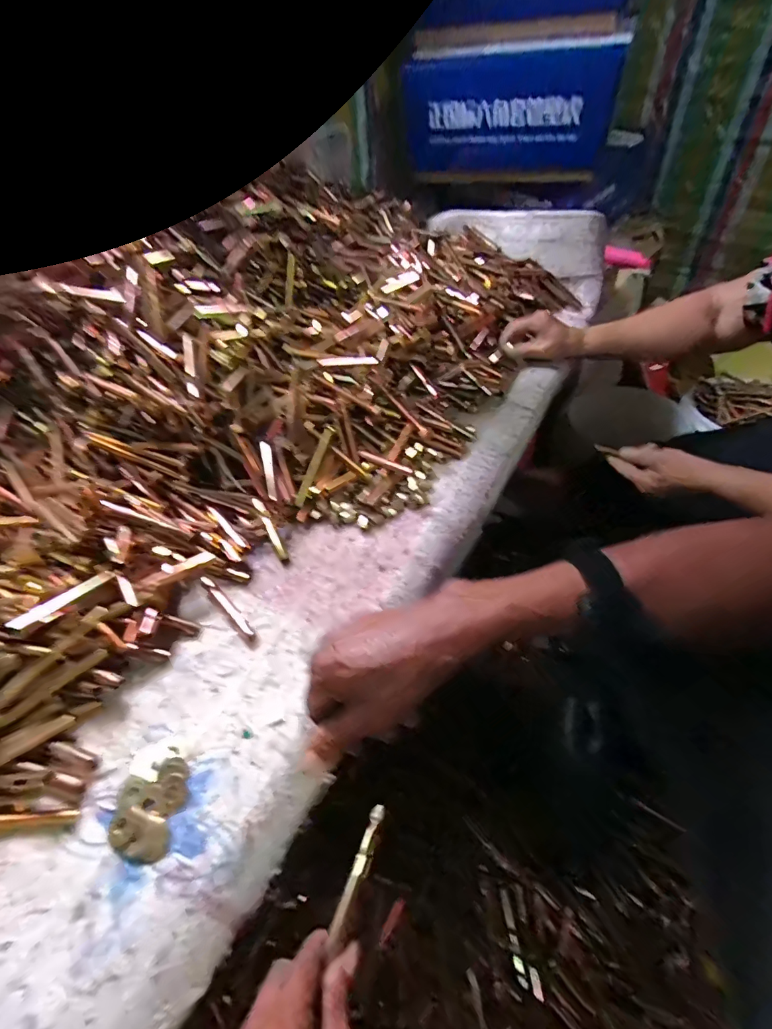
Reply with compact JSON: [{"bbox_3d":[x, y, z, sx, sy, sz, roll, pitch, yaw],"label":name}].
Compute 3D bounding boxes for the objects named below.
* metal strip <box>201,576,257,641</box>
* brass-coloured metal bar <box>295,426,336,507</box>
[{"bbox_3d":[-0.156,0.090,0.435,0.012,0.010,0.088,-37,55,-27],"label":"metal strip"},{"bbox_3d":[-0.084,-0.057,0.518,0.013,0.007,0.102,16,76,18],"label":"brass-coloured metal bar"}]

